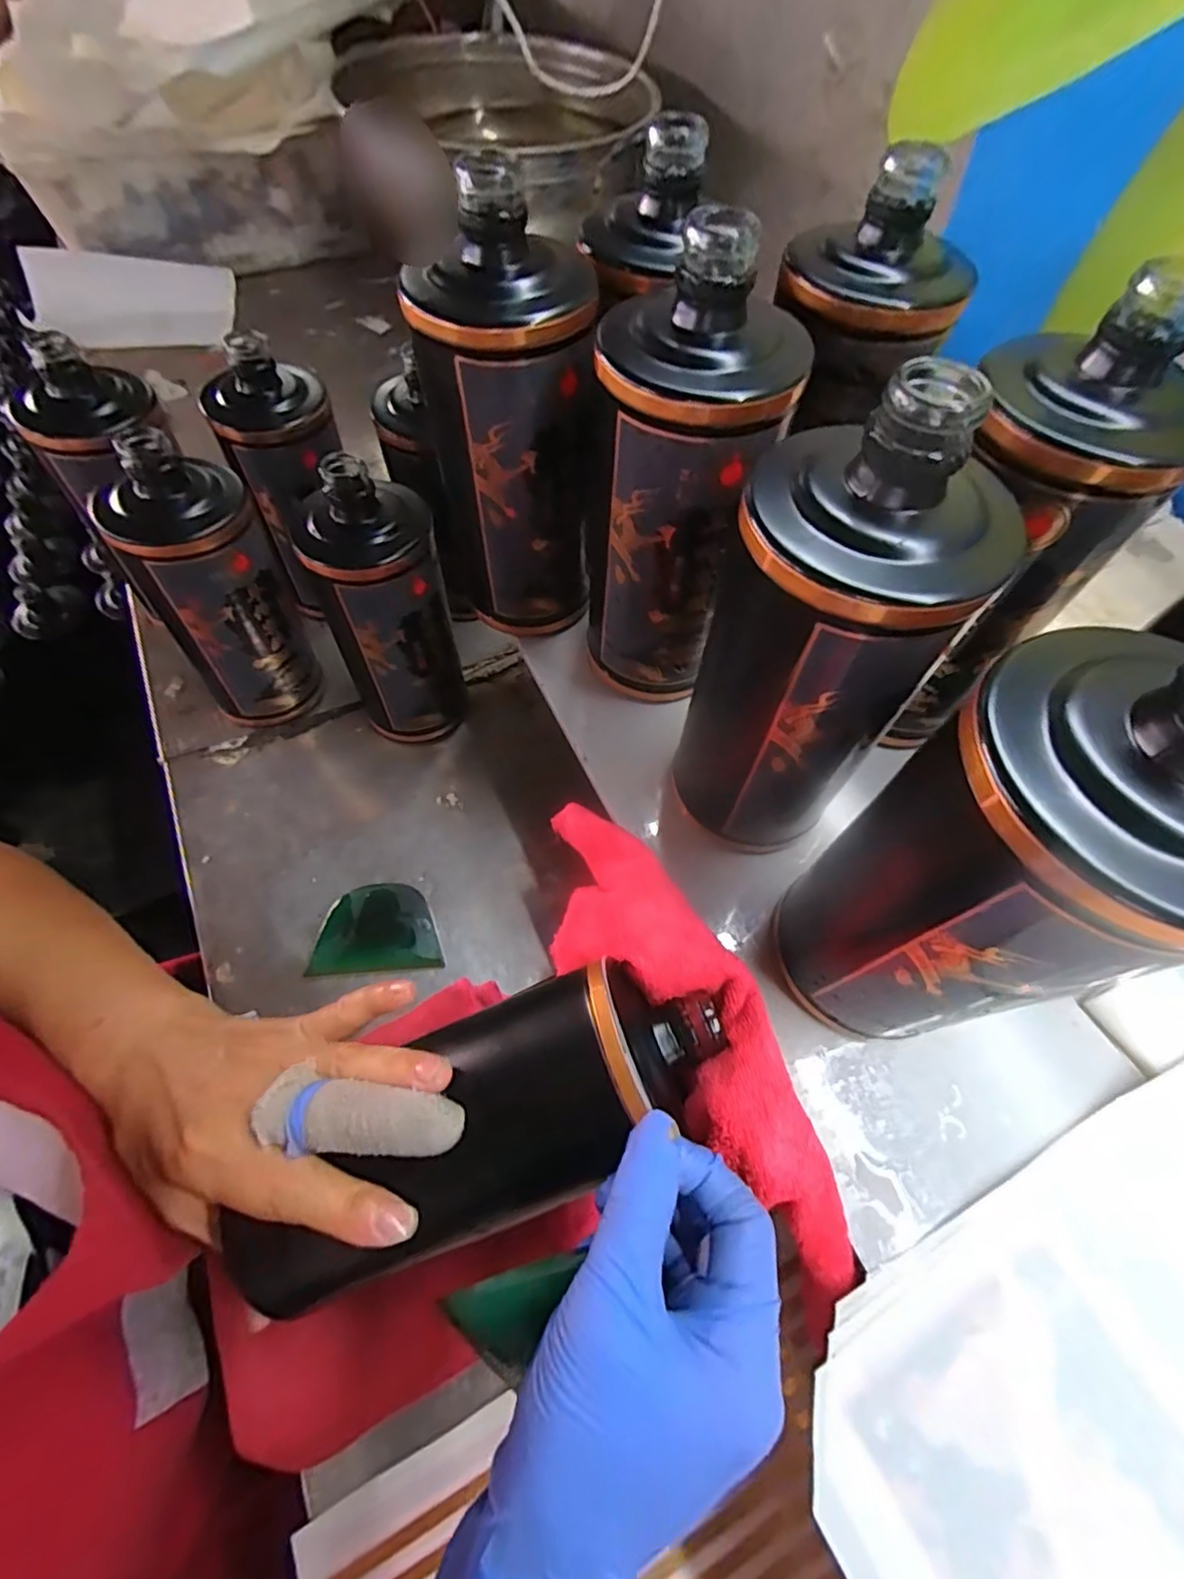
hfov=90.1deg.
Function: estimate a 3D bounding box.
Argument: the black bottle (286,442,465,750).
[{"bbox_3d":[-0.135,-0.113,0.399,0.088,0.189,0.076,-29,67,-13],"label":"black bottle"}]

